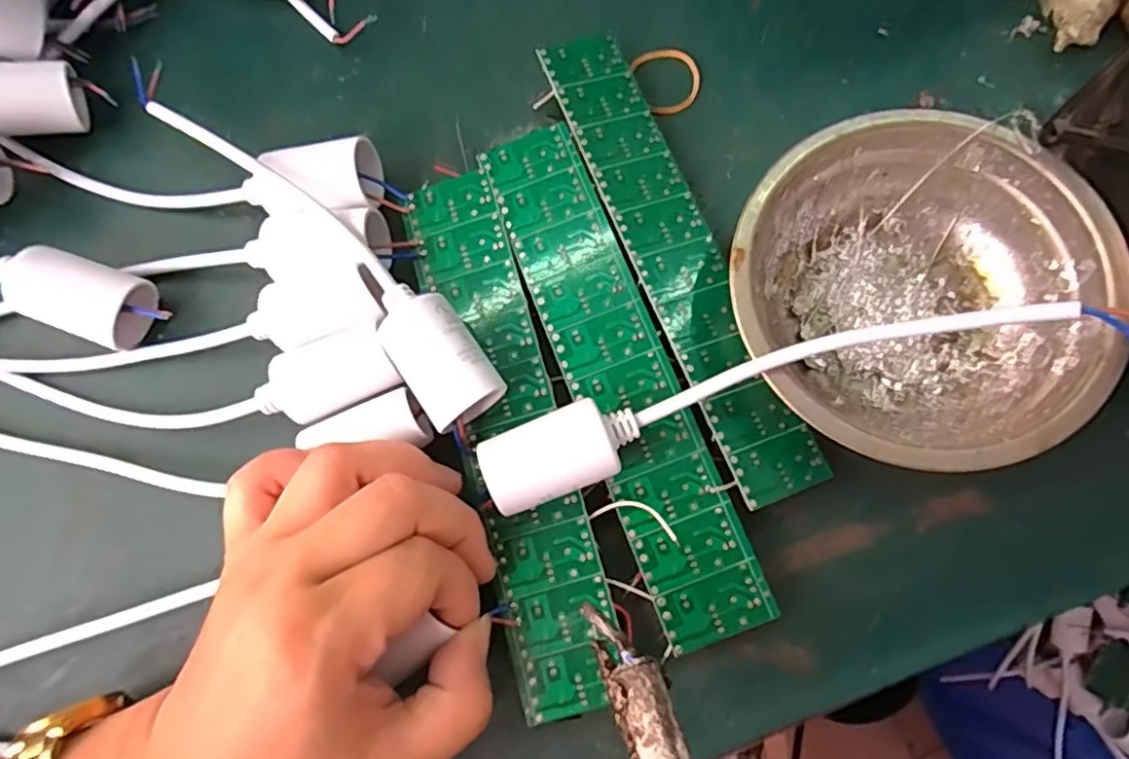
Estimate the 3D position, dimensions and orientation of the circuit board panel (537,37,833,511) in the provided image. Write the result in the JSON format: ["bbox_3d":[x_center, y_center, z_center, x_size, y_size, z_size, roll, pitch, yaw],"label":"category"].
[{"bbox_3d":[0.043,-0.050,0.256,0.034,0.004,0.200,-19,76,-13],"label":"circuit board panel"}]

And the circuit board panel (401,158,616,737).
[{"bbox_3d":[-0.021,0.016,0.242,0.038,0.006,0.201,-16,75,-2],"label":"circuit board panel"}]

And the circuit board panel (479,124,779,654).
[{"bbox_3d":[0.019,-0.005,0.246,0.040,0.009,0.199,-22,76,-4],"label":"circuit board panel"}]

